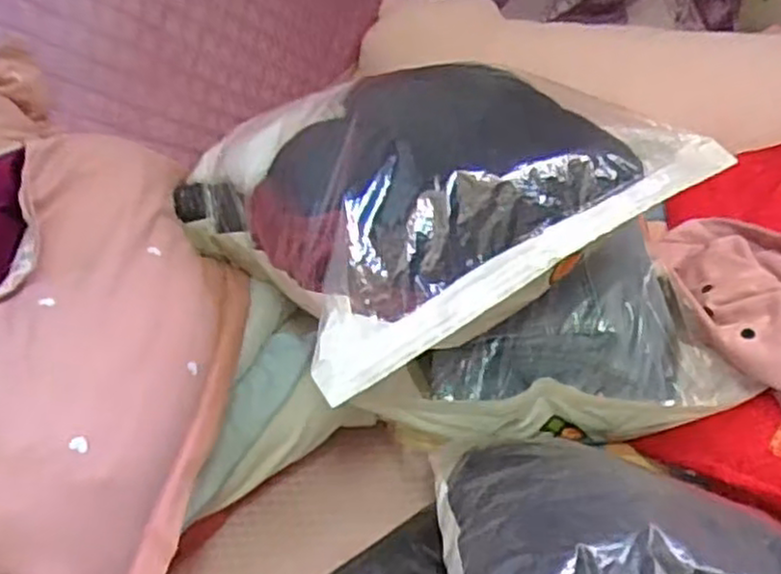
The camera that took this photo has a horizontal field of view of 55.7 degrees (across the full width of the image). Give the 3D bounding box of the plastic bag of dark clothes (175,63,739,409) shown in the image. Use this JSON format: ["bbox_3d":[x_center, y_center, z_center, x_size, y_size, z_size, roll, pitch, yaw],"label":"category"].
[{"bbox_3d":[0.025,-0.120,0.792,0.465,0.169,0.427,-29,51,-22],"label":"plastic bag of dark clothes"}]

